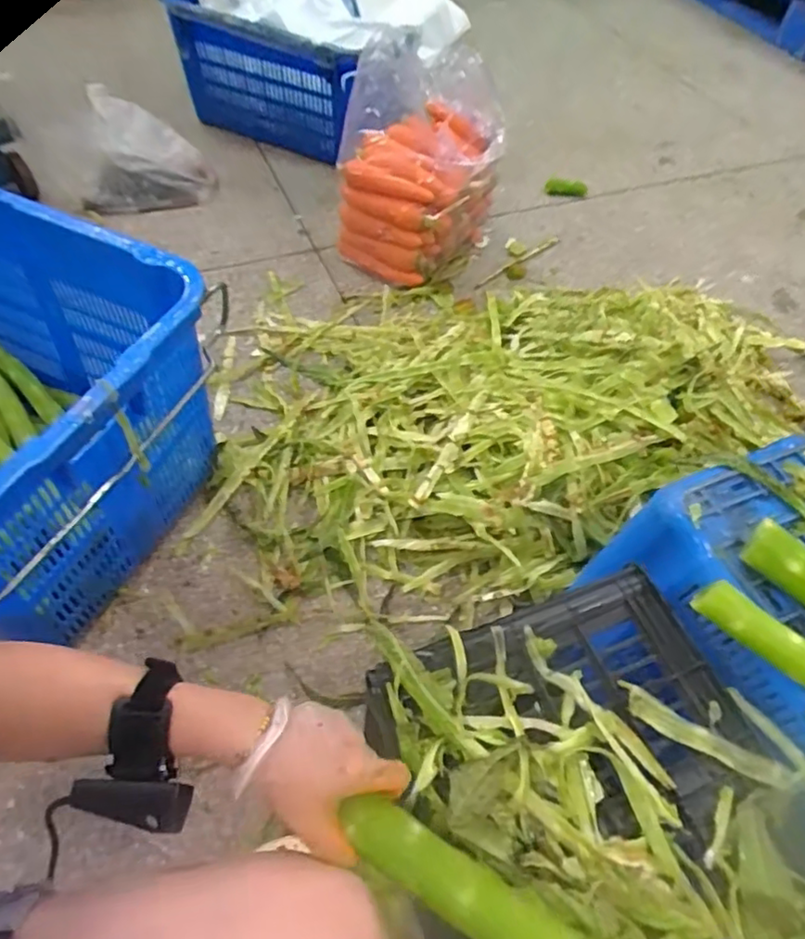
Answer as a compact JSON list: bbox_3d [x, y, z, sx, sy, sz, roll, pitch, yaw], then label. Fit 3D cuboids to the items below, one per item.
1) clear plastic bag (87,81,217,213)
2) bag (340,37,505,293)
[{"bbox_3d":[-0.578,-0.707,1.409,0.273,0.178,0.210,7,54,0],"label":"clear plastic bag"},{"bbox_3d":[0.037,-0.595,1.230,0.253,0.379,0.262,32,58,17],"label":"bag"}]

